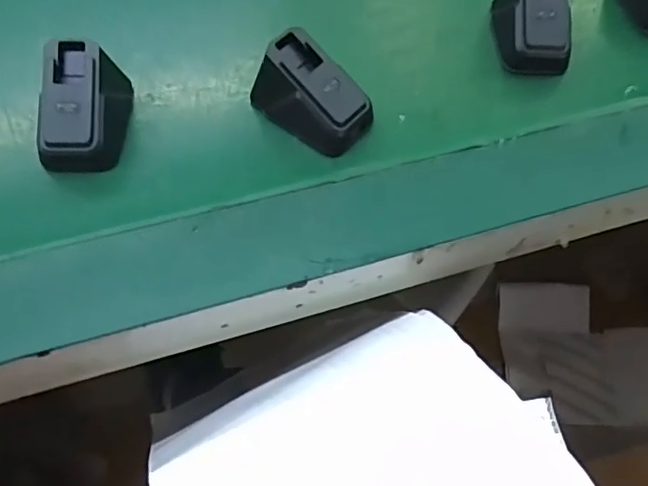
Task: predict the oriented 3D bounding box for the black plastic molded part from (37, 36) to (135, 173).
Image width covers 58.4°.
[{"bbox_3d":[-0.132,-0.077,0.321,0.043,0.040,0.069,5,61,1],"label":"black plastic molded part"}]

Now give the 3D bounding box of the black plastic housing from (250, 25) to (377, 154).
[{"bbox_3d":[-0.007,-0.086,0.330,0.063,0.040,0.039,34,65,16],"label":"black plastic housing"}]

